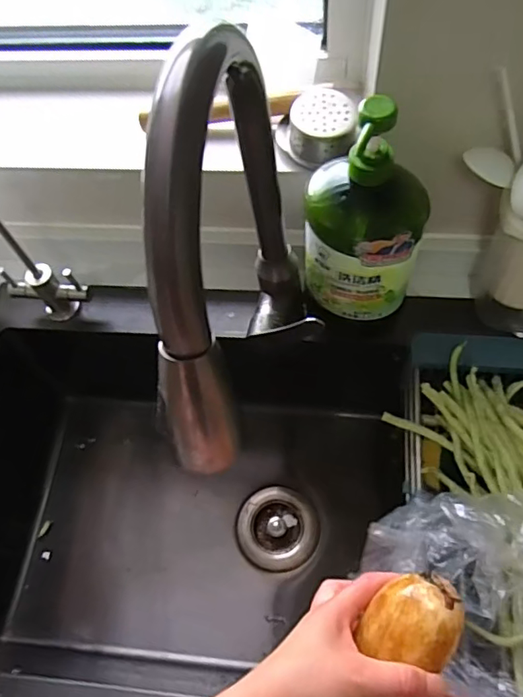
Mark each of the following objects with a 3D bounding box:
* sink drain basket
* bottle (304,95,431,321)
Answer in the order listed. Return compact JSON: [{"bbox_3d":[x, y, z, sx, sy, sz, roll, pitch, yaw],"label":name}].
[{"bbox_3d":[0.023,0.249,0.731,0.108,0.044,0.108,-2,62,3],"label":"sink drain basket"},{"bbox_3d":[0.092,-0.115,0.477,0.106,0.215,0.066,23,66,15],"label":"bottle"}]

